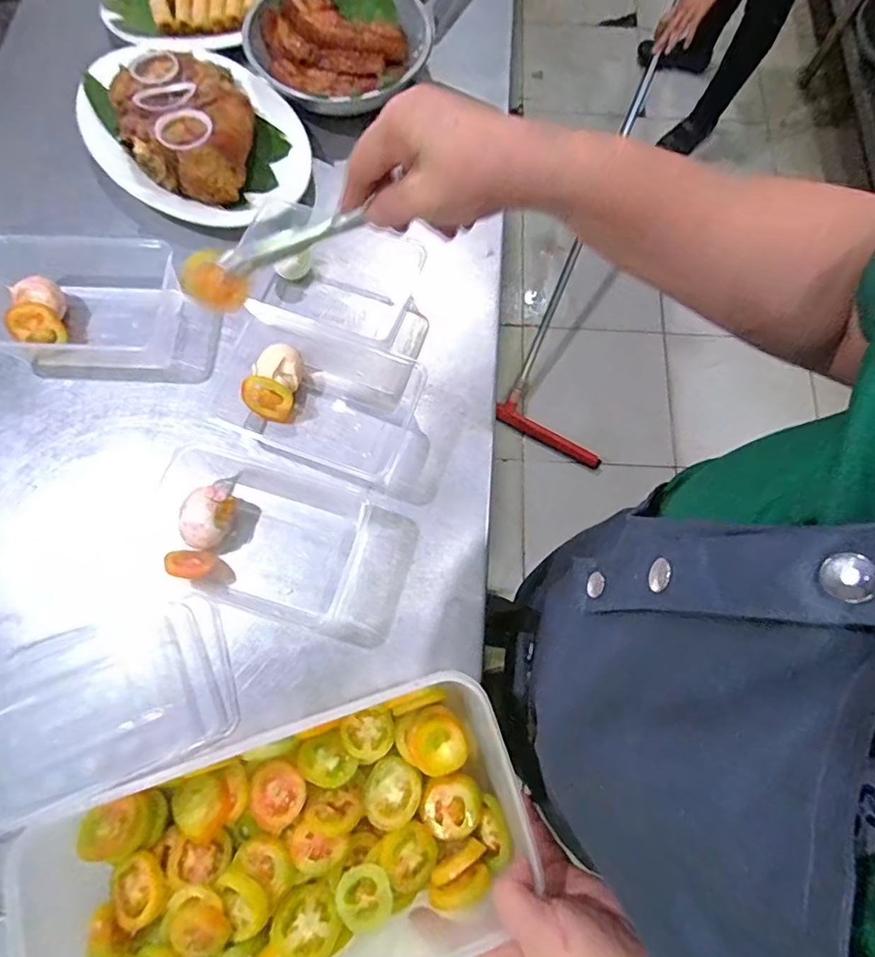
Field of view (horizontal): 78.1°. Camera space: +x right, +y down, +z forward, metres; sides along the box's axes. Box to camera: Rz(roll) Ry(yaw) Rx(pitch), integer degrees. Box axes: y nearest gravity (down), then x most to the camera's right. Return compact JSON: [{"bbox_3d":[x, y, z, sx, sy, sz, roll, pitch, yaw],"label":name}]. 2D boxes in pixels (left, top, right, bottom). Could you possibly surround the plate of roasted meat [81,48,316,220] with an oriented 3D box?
[{"bbox_3d":[-0.271,-0.391,0.590,0.203,0.069,0.308,-43,78,-13],"label":"plate of roasted meat"}]

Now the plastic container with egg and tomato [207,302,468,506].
[{"bbox_3d":[-0.095,-0.082,0.508,0.237,0.046,0.137,21,73,6],"label":"plastic container with egg and tomato"}]

